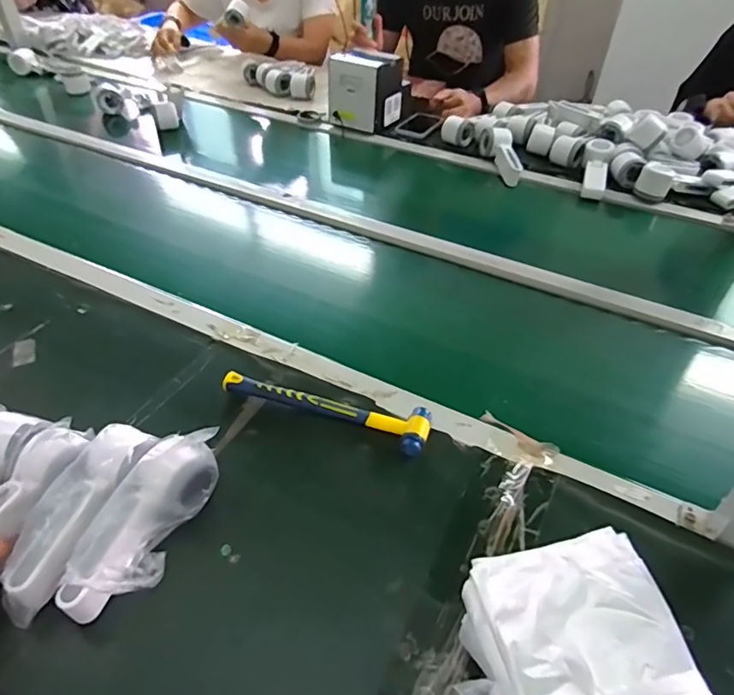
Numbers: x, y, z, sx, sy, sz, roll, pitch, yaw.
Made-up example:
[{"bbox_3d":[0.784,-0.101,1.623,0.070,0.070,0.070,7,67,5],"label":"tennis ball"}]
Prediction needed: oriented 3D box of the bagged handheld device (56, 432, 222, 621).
[{"bbox_3d":[-0.195,0.157,0.471,0.056,0.090,0.164,14,44,12],"label":"bagged handheld device"}]

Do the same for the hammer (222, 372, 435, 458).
[{"bbox_3d":[-0.047,0.064,0.611,0.243,0.024,0.059,17,45,15],"label":"hammer"}]

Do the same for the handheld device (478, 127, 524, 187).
[{"bbox_3d":[0.276,-0.399,1.098,0.059,0.069,0.165,-1,43,-3],"label":"handheld device"}]

